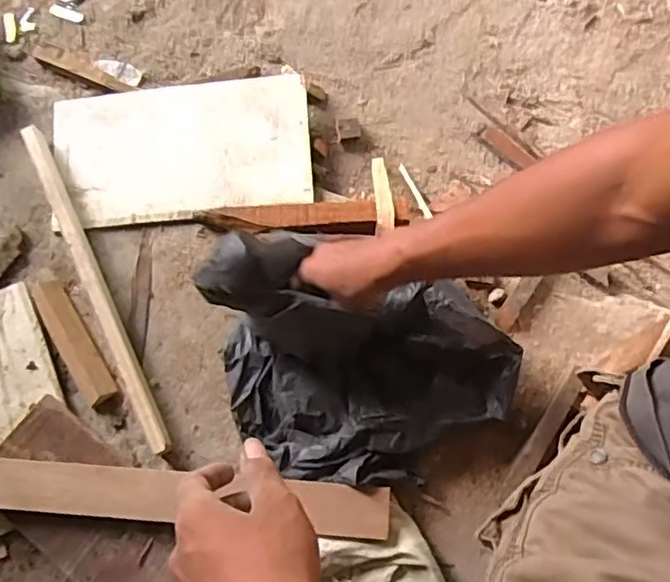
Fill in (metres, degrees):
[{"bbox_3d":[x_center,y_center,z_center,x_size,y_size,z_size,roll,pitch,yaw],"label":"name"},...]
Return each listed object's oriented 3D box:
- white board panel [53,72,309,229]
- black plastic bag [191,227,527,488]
[{"bbox_3d":[-0.202,-0.184,0.825,0.330,0.012,0.192,-6,73,1],"label":"white board panel"},{"bbox_3d":[0.022,0.082,0.637,0.309,0.149,0.209,17,74,7],"label":"black plastic bag"}]

